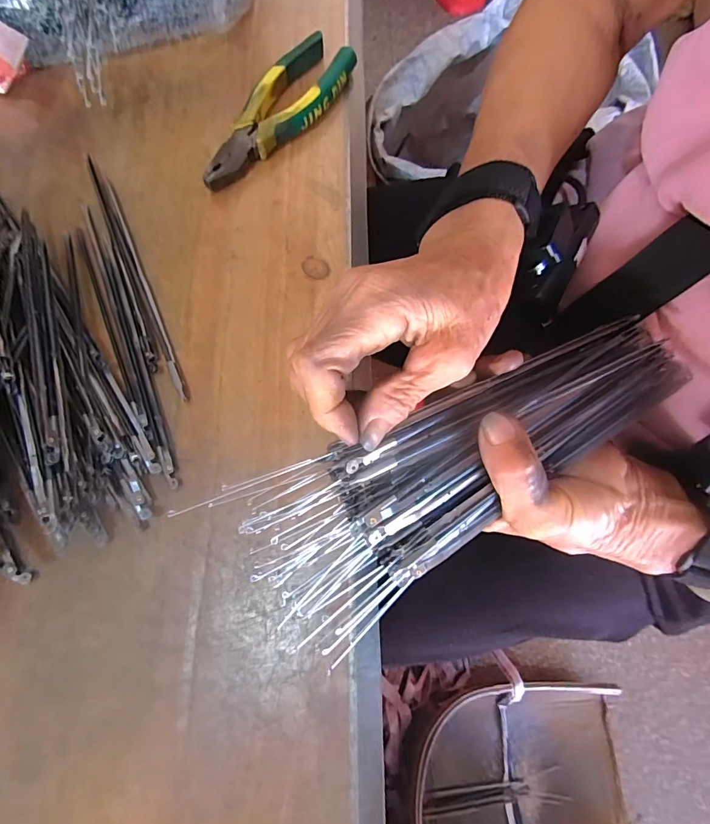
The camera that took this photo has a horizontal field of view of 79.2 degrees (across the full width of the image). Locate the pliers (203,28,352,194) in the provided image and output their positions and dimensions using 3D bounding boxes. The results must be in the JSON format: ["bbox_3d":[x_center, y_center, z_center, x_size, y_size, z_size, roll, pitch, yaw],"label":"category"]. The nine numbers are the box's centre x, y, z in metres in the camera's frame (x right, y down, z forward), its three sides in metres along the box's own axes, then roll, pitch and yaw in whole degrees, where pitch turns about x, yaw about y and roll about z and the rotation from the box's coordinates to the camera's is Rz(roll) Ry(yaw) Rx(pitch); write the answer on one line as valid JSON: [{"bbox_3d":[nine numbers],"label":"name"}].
[{"bbox_3d":[-0.058,-0.224,0.326,0.048,0.021,0.153,32,76,8],"label":"pliers"}]

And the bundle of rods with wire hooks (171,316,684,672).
[{"bbox_3d":[0.062,0.027,0.224,0.233,0.042,0.088,-30,76,-3],"label":"bundle of rods with wire hooks"}]

